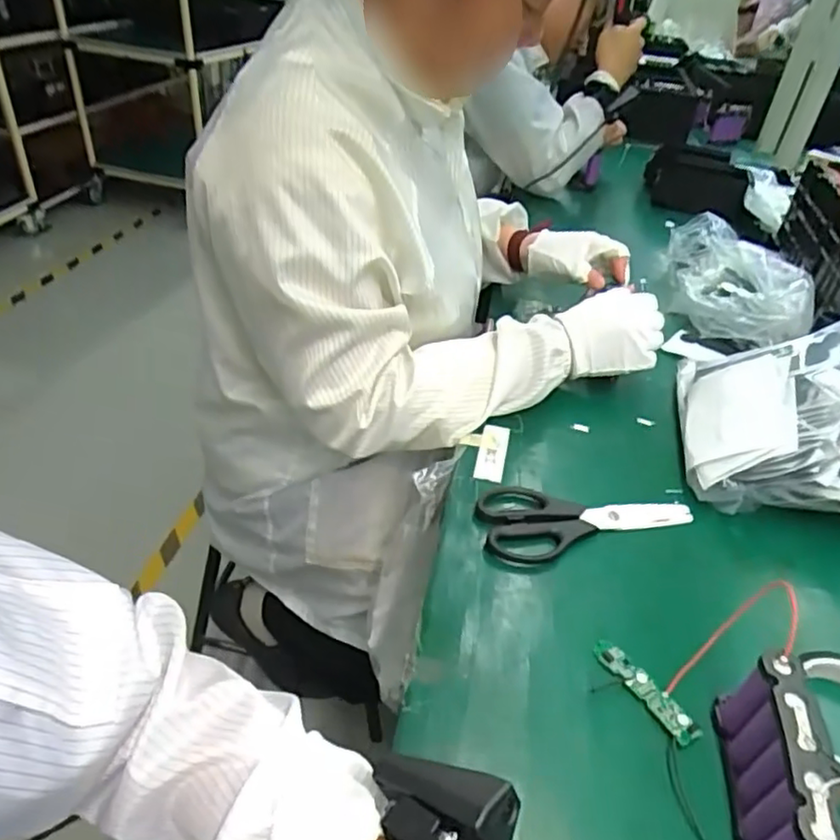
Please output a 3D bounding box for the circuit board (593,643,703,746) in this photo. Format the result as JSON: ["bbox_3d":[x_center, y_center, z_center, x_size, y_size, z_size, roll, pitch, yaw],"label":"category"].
[{"bbox_3d":[0.152,0.182,0.426,0.019,0.004,0.081,-18,44,-29],"label":"circuit board"}]

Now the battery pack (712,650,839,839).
[{"bbox_3d":[0.201,0.200,0.354,0.028,0.077,0.111,11,38,6],"label":"battery pack"}]

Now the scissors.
[{"bbox_3d":[0.147,0.089,0.538,0.189,0.009,0.078,3,38,-5],"label":"scissors"}]

